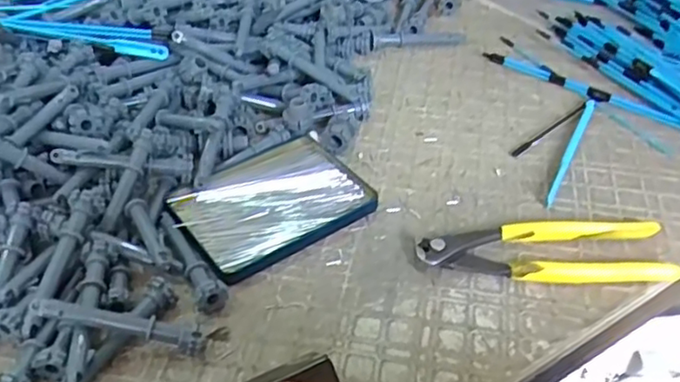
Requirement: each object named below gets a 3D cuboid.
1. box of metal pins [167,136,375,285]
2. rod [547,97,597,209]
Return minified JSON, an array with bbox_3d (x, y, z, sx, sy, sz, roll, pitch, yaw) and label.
[{"bbox_3d":[-0.050,0.007,0.483,0.130,0.011,0.095,-25,51,-26],"label":"box of metal pins"},{"bbox_3d":[0.185,-0.034,0.531,0.008,0.009,0.148,21,45,20],"label":"rod"}]

